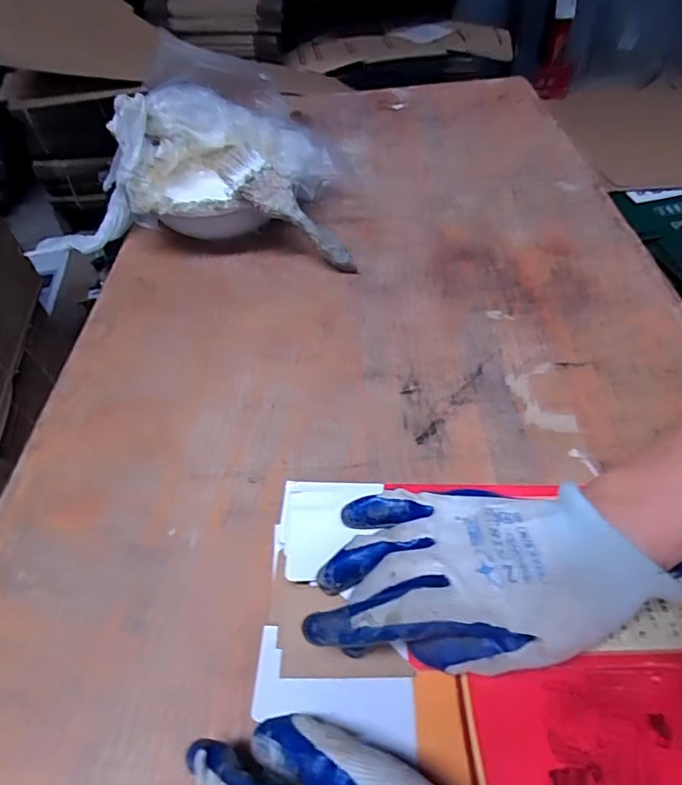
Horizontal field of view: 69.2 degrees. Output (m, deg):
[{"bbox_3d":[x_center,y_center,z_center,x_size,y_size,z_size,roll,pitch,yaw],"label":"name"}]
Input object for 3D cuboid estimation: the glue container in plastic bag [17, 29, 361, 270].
[{"bbox_3d":[-0.149,-0.276,0.590,0.338,0.130,0.266,2,50,7],"label":"glue container in plastic bag"}]

